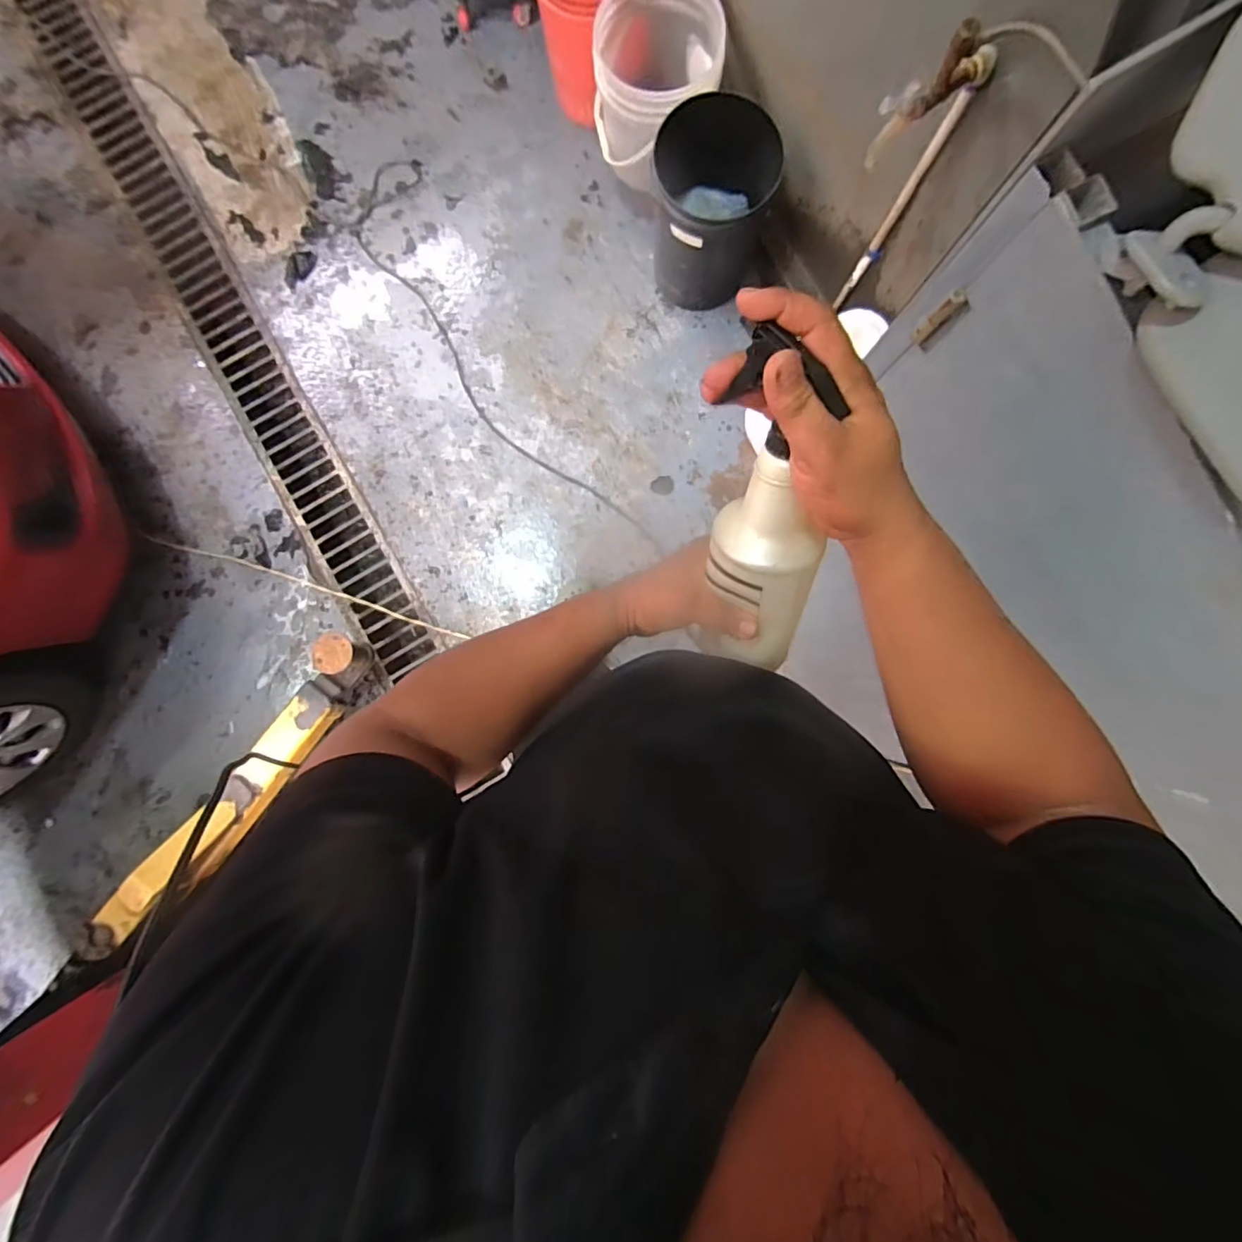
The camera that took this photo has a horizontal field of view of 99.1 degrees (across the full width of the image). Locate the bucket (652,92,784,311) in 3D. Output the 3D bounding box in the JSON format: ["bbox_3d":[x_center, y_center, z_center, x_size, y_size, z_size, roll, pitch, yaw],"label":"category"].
[{"bbox_3d":[0.226,-1.005,1.349,0.297,0.314,0.368,8,88,1],"label":"bucket"}]

